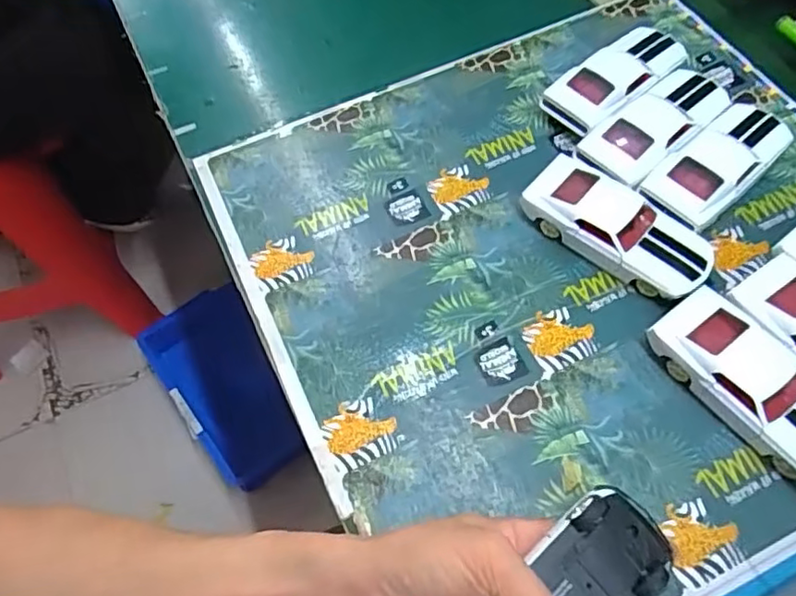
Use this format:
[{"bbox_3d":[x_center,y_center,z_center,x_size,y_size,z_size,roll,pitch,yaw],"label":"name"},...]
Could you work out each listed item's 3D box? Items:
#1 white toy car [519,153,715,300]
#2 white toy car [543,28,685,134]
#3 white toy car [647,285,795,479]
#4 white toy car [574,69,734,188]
[{"bbox_3d":[0.150,-0.048,0.426,0.127,0.038,0.050,37,68,20],"label":"white toy car"},{"bbox_3d":[0.174,-0.172,0.495,0.122,0.034,0.054,-40,67,-18],"label":"white toy car"},{"bbox_3d":[0.213,0.055,0.367,0.050,0.037,0.129,-36,66,-17],"label":"white toy car"},{"bbox_3d":[0.192,-0.128,0.467,0.129,0.030,0.053,-39,67,-18],"label":"white toy car"}]

